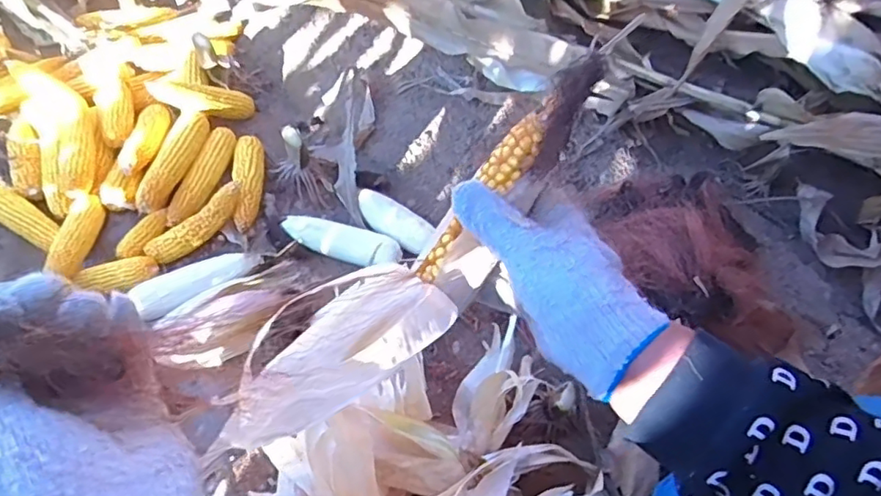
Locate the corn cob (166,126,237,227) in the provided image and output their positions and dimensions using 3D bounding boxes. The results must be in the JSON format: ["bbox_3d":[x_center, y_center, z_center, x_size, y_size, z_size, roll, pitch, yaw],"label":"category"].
[{"bbox_3d":[-0.404,-0.125,0.992,0.047,0.037,0.199,14,59,8],"label":"corn cob"}]

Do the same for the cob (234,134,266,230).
[{"bbox_3d":[-0.327,-0.120,0.992,0.049,0.040,0.185,-9,58,-6],"label":"cob"}]

